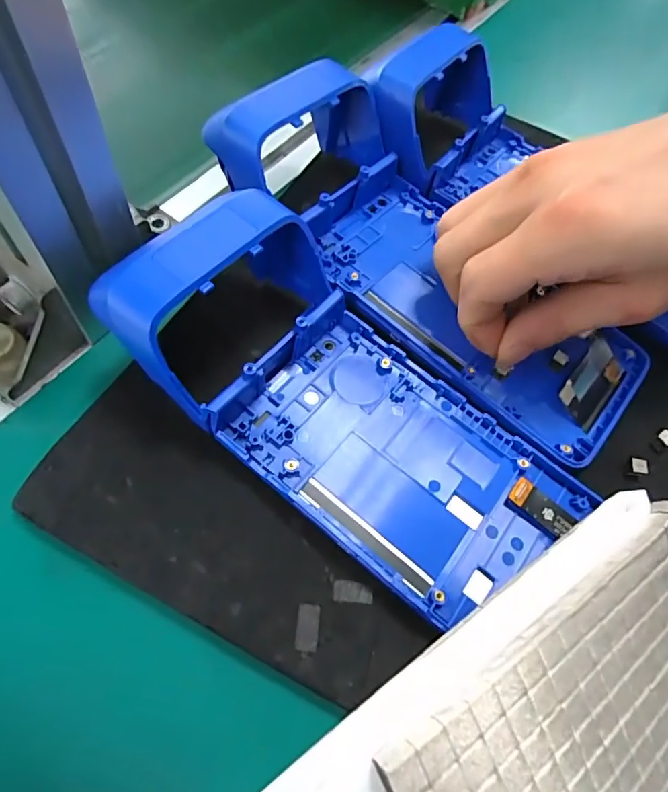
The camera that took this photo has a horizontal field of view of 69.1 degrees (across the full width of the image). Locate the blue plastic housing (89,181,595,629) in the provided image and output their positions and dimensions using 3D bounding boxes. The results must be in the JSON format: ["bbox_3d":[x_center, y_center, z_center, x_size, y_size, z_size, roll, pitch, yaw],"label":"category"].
[{"bbox_3d":[0.004,-0.001,0.179,0.099,0.057,0.167,-39,73,-24],"label":"blue plastic housing"}]

